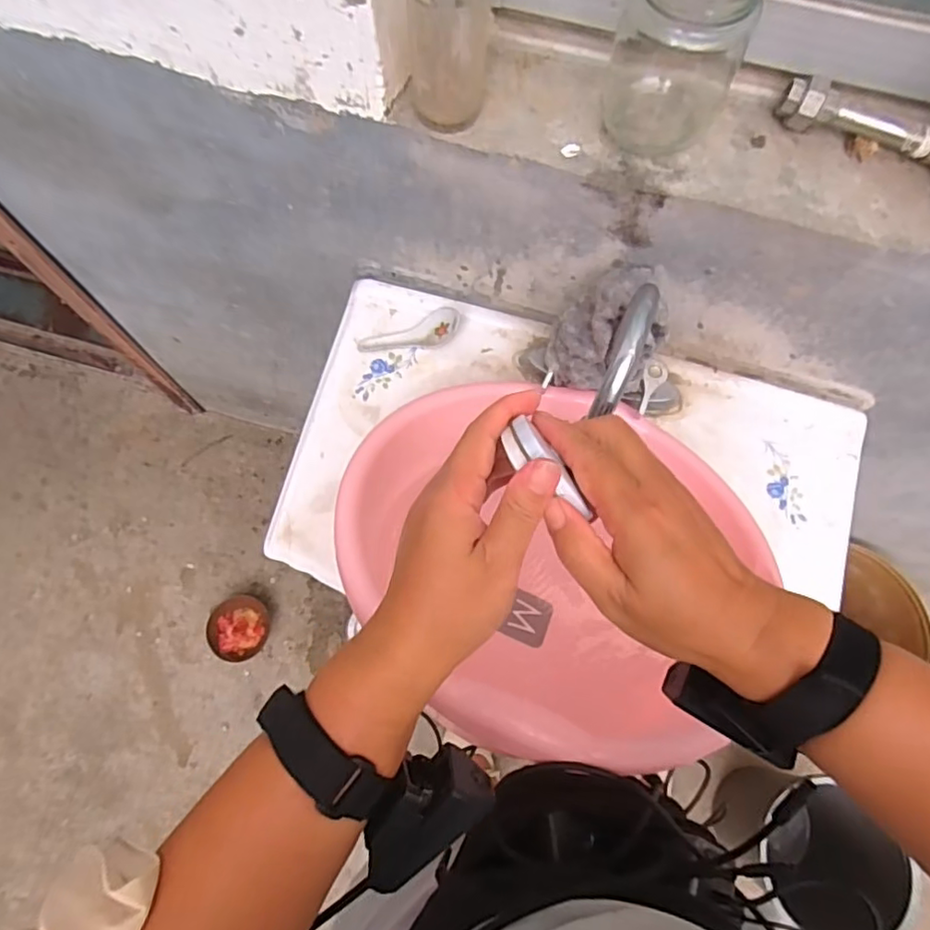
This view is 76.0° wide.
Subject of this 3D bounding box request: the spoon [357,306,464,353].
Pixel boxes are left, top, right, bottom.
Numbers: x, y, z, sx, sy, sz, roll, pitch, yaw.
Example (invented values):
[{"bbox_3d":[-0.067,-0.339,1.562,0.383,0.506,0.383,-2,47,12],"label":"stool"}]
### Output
[{"bbox_3d":[-0.063,-0.151,0.686,0.121,0.026,0.038,-11,71,10],"label":"spoon"}]

